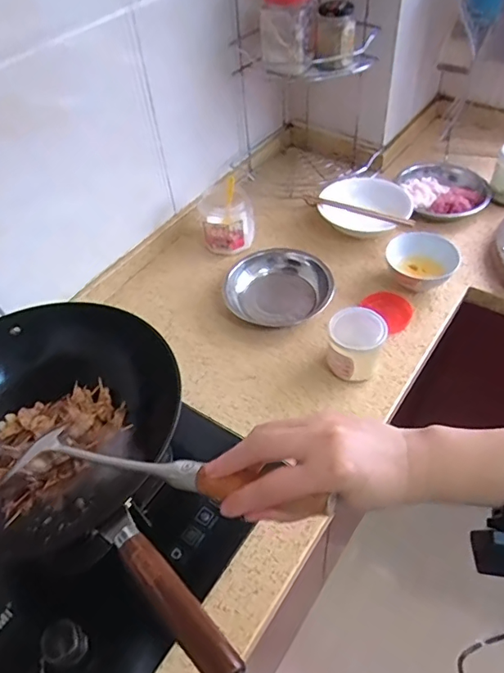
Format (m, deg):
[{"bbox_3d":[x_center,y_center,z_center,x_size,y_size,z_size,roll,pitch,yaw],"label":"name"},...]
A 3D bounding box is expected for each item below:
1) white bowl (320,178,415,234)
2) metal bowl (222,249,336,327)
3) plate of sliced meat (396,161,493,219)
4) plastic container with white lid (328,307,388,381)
[{"bbox_3d":[0.239,-0.279,1.095,0.176,0.067,0.176,-2,49,2],"label":"white bowl"},{"bbox_3d":[0.053,-0.093,0.951,0.188,0.050,0.162,15,52,17],"label":"metal bowl"},{"bbox_3d":[0.432,-0.332,1.138,0.187,0.035,0.211,-18,50,-11],"label":"plate of sliced meat"},{"bbox_3d":[0.164,0.016,0.812,0.084,0.089,0.089,14,51,16],"label":"plastic container with white lid"}]

